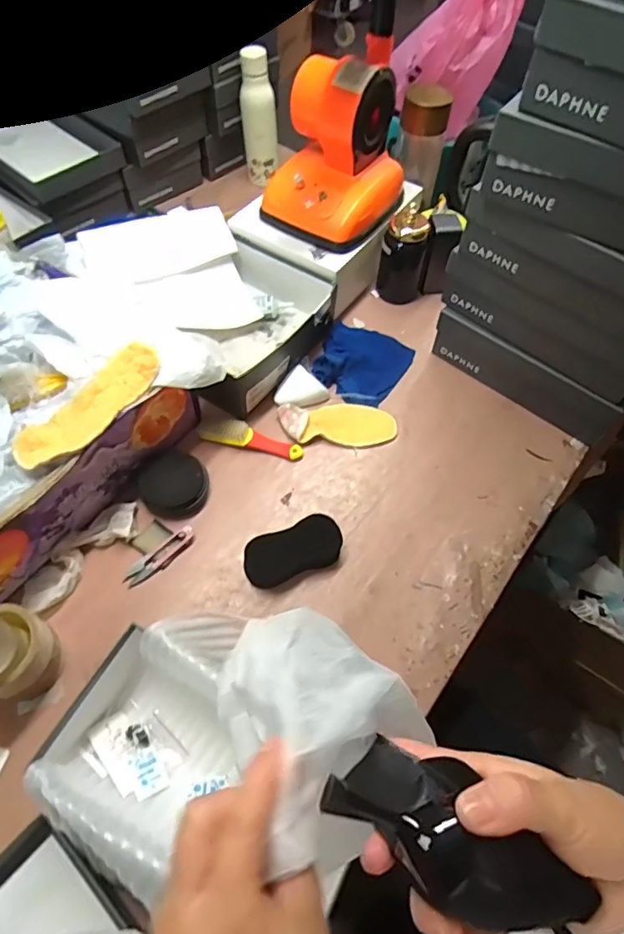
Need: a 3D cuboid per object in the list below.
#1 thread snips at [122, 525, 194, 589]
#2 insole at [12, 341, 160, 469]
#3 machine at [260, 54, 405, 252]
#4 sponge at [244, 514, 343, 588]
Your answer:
[{"bbox_3d":[-0.197,0.117,0.668,0.102,0.008,0.027,-38,67,-22],"label":"thread snips"},{"bbox_3d":[-0.263,-0.076,0.608,0.068,0.022,0.197,29,62,14],"label":"insole"},{"bbox_3d":[0.035,-0.493,0.799,0.179,0.194,0.192,28,62,14],"label":"machine"},{"bbox_3d":[-0.024,0.109,0.670,0.127,0.035,0.058,-17,61,-12],"label":"sponge"}]

